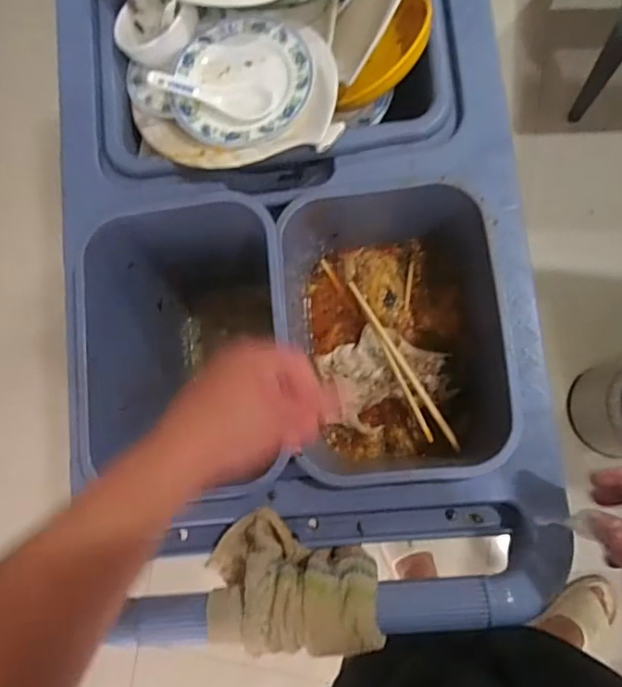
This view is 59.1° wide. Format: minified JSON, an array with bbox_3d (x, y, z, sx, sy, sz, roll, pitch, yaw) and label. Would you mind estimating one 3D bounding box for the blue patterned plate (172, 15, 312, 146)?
[{"bbox_3d":[-0.070,-0.275,0.573,0.142,0.018,0.146,-1,84,6],"label":"blue patterned plate"}]

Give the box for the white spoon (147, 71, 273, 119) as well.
[{"bbox_3d":[-0.102,-0.256,0.566,0.122,0.027,0.039,9,85,-6],"label":"white spoon"}]

